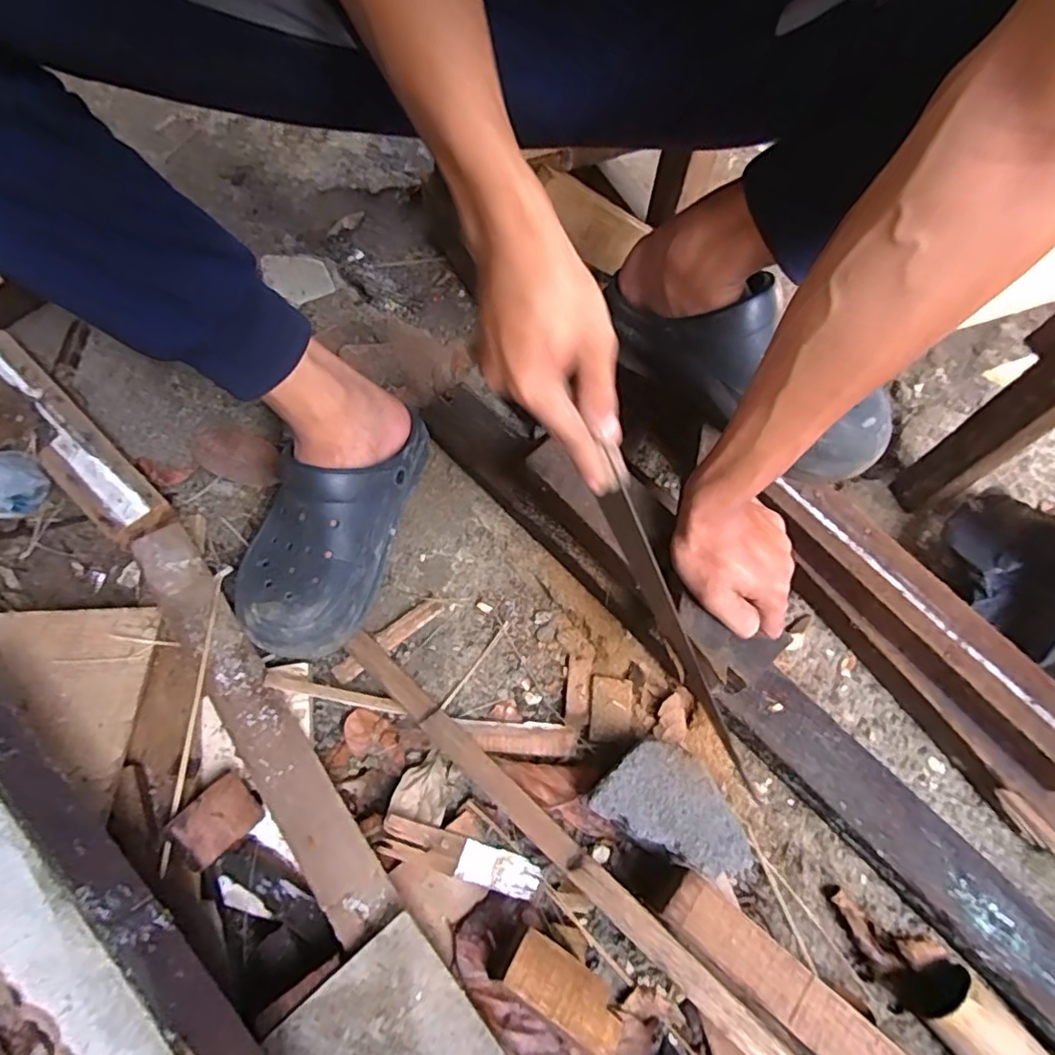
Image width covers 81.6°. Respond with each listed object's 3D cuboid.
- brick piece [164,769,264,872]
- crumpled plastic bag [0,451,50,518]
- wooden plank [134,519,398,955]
[{"bbox_3d":[-0.231,0.217,0.456,0.044,0.016,0.058,49,38,-2],"label":"brick piece"},{"bbox_3d":[-0.491,-0.039,0.567,0.047,0.061,0.070,40,68,16],"label":"crumpled plastic bag"},{"bbox_3d":[-0.218,0.142,0.484,0.046,0.011,0.369,-29,70,-29],"label":"wooden plank"}]

